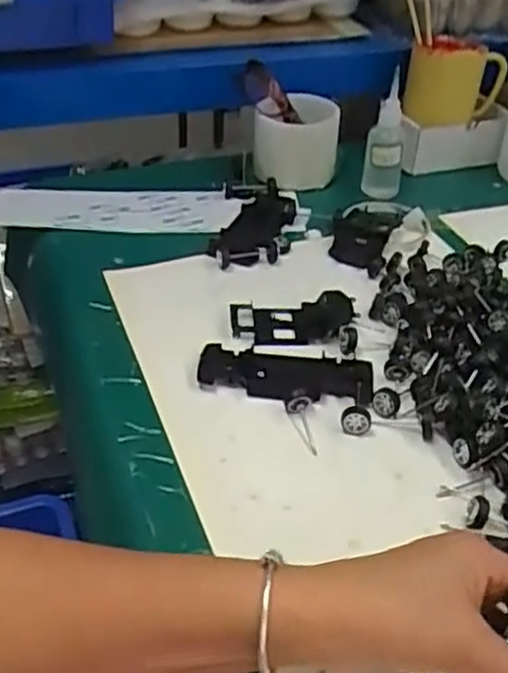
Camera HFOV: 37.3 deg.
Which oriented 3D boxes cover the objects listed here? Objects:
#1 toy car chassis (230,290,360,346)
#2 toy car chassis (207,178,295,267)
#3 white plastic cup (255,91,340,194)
[{"bbox_3d":[0.031,-0.013,0.593,0.095,0.016,0.049,-3,38,-8],"label":"toy car chassis"},{"bbox_3d":[0.000,-0.108,0.716,0.071,0.025,0.152,6,38,3],"label":"toy car chassis"},{"bbox_3d":[0.043,-0.193,0.765,0.082,0.084,0.081,0,39,0],"label":"white plastic cup"}]

